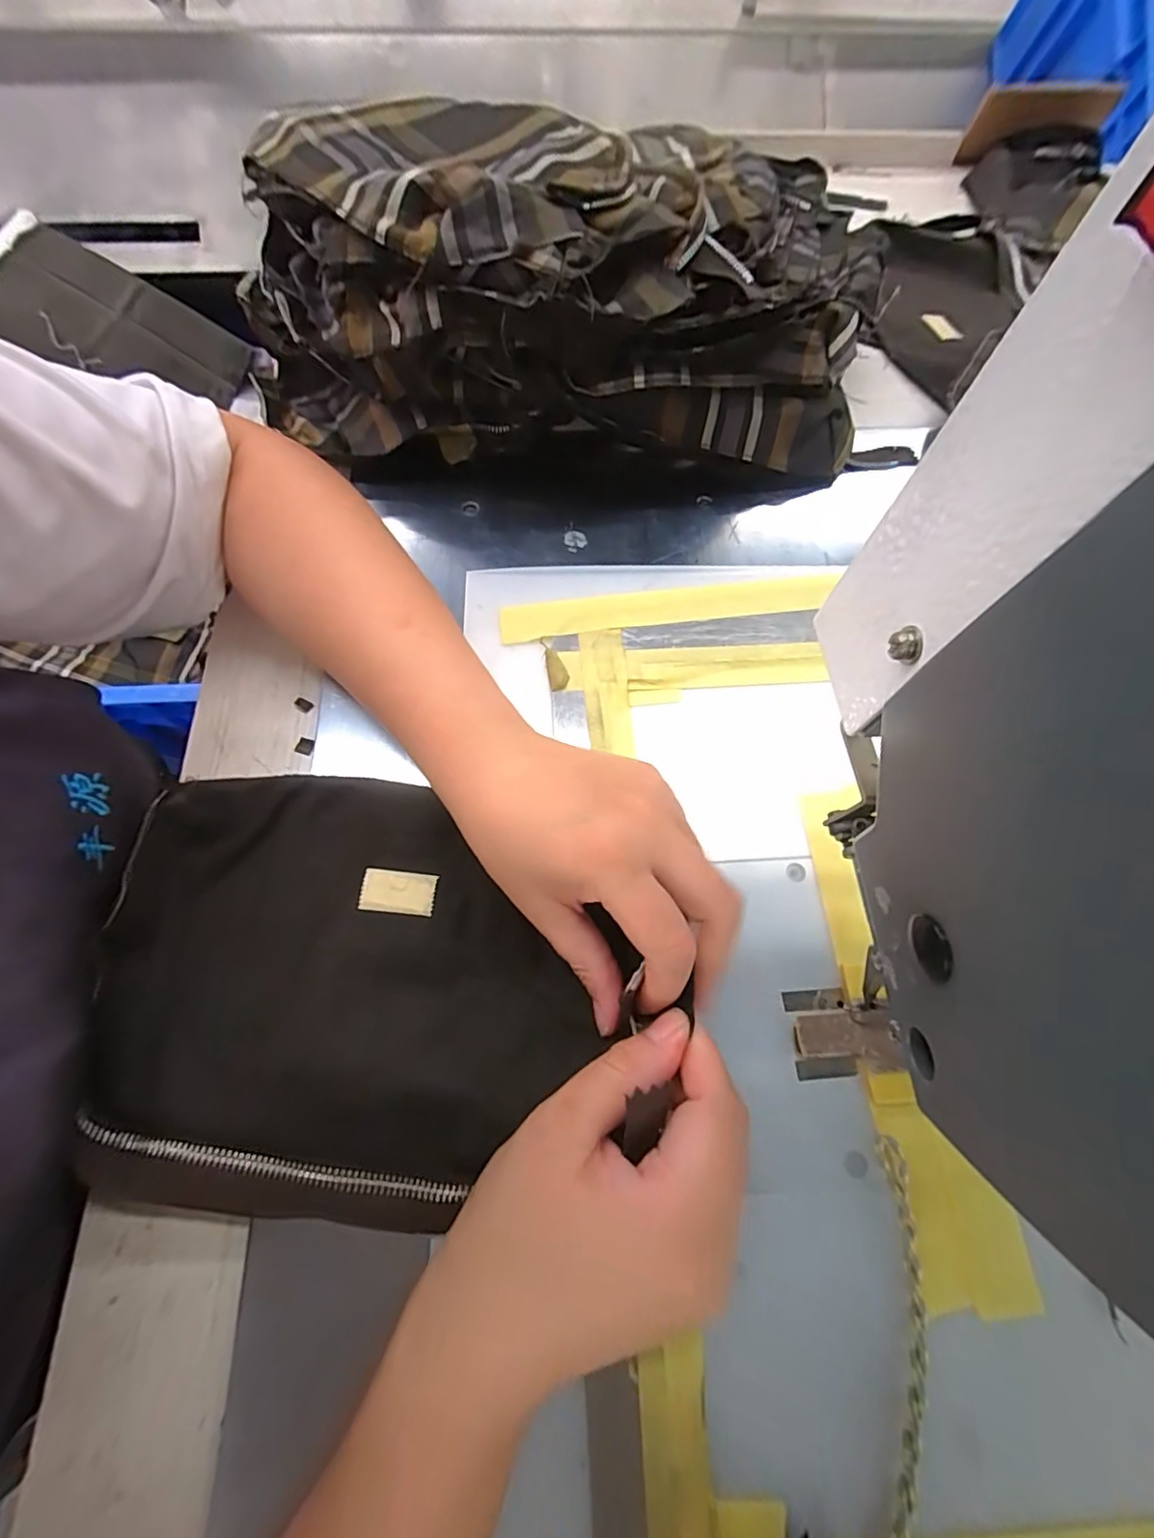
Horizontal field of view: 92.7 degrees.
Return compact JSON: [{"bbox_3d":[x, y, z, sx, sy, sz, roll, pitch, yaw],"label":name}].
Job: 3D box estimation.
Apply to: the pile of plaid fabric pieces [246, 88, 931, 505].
[{"bbox_3d":[-0.014,-0.280,0.330,0.378,0.120,0.172,7,67,1],"label":"pile of plaid fabric pieces"}]

